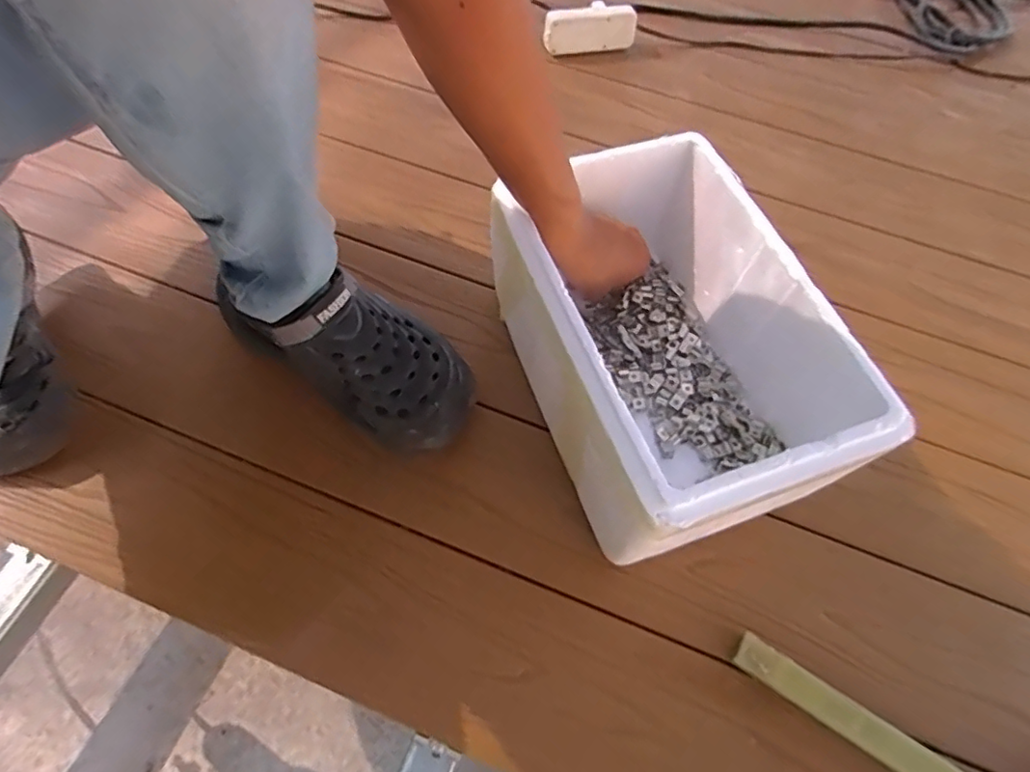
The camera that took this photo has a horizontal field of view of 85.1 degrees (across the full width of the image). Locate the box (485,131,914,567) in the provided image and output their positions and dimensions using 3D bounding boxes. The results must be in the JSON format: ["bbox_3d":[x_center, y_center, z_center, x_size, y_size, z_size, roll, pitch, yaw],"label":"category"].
[{"bbox_3d":[0.121,-0.060,0.524,0.215,0.157,0.376,-18,65,-12],"label":"box"}]

